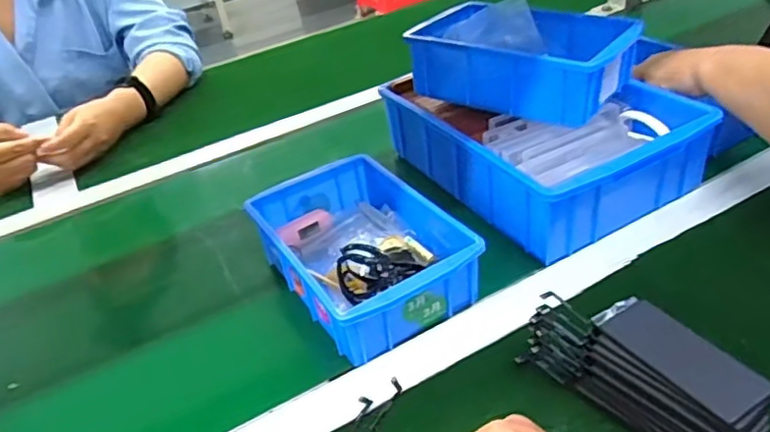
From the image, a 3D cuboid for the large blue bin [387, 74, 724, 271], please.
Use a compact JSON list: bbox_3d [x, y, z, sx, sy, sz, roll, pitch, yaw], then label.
[{"bbox_3d":[0.153,-0.088,0.642,0.200,0.077,0.287,-23,37,-19],"label":"large blue bin"}]

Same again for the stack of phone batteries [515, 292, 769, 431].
[{"bbox_3d":[0.167,0.101,0.400,0.069,0.046,0.145,-26,39,-23],"label":"stack of phone batteries"}]

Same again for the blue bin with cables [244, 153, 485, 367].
[{"bbox_3d":[-0.023,0.027,0.549,0.134,0.060,0.206,-25,38,-21],"label":"blue bin with cables"}]

